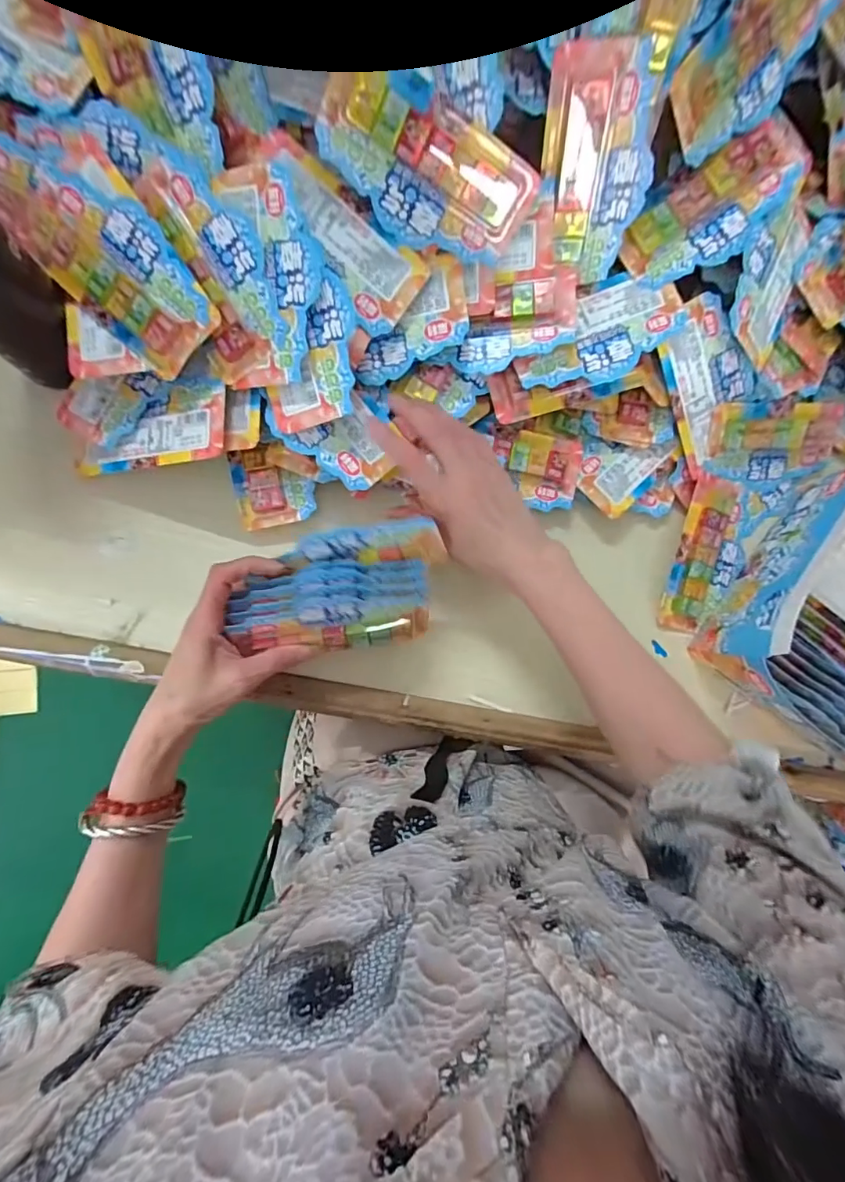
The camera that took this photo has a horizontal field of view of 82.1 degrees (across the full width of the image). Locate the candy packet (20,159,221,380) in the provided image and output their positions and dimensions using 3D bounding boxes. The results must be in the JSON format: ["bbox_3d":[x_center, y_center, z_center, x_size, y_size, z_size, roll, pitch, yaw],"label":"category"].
[{"bbox_3d":[-0.215,-0.230,0.341,0.153,0.021,0.077,43,103,-5],"label":"candy packet"}]

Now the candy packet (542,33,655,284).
[{"bbox_3d":[0.127,-0.300,0.350,0.071,0.134,0.008,-13,48,8],"label":"candy packet"}]

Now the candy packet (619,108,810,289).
[{"bbox_3d":[0.237,-0.307,0.391,0.152,0.020,0.068,-34,91,6],"label":"candy packet"}]

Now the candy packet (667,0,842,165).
[{"bbox_3d":[0.247,-0.394,0.353,0.148,0.015,0.073,-48,130,6],"label":"candy packet"}]

